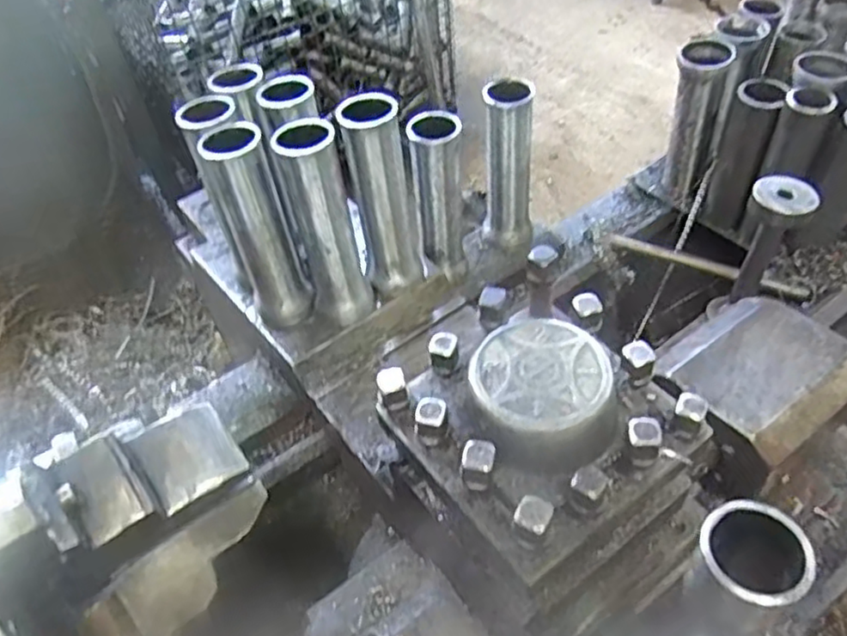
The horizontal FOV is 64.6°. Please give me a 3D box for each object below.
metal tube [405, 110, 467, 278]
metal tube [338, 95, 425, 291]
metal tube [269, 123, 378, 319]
[{"bbox_3d":[0.017,-0.124,0.702,0.051,0.181,0.049,-12,48,-5],"label":"metal tube"},{"bbox_3d":[-0.037,-0.109,0.624,0.054,0.187,0.050,-5,47,2],"label":"metal tube"},{"bbox_3d":[-0.086,-0.080,0.602,0.052,0.190,0.047,-34,53,-23],"label":"metal tube"}]

